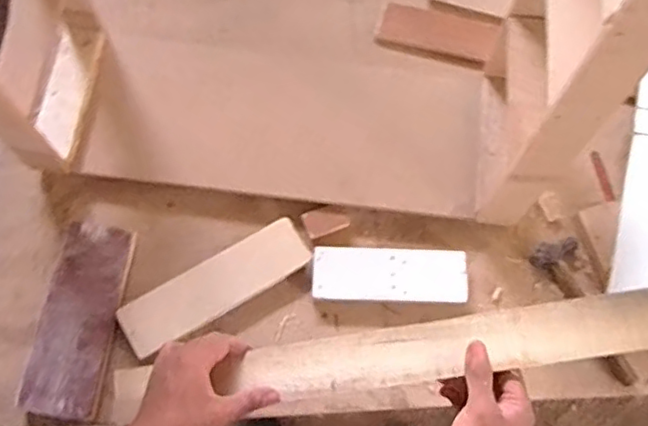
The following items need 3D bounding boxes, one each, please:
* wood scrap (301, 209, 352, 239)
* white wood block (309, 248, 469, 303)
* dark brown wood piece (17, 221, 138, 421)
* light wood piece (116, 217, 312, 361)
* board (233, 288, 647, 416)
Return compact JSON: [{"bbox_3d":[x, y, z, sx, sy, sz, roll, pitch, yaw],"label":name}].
[{"bbox_3d":[0.003,0.008,0.791,0.055,0.007,0.036,-20,74,-7],"label":"wood scrap"},{"bbox_3d":[0.079,0.075,0.766,0.187,0.014,0.063,2,72,0],"label":"white wood block"},{"bbox_3d":[-0.285,0.123,0.744,0.085,0.017,0.222,9,72,2],"label":"dark brown wood piece"},{"bbox_3d":[-0.128,0.087,0.755,0.230,0.012,0.069,-31,75,-10],"label":"light wood piece"},{"bbox_3d":[0.231,0.108,0.574,0.622,0.015,0.059,-10,72,7],"label":"board"}]

